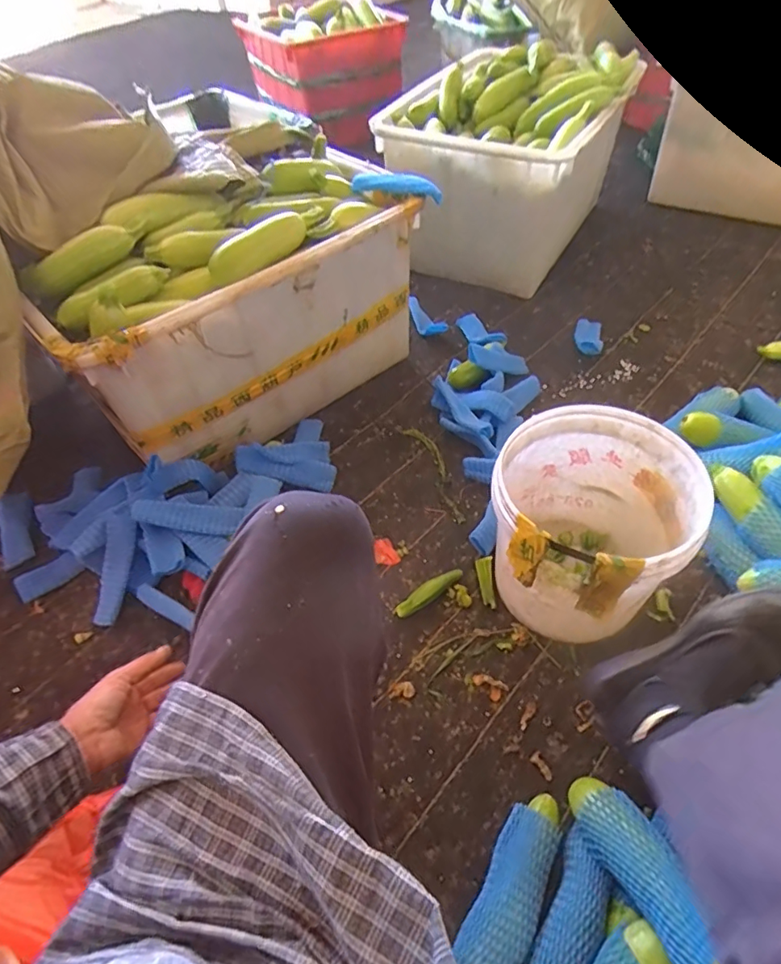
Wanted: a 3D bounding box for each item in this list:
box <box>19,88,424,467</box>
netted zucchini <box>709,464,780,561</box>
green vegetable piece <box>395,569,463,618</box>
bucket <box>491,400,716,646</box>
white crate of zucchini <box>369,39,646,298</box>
[{"bbox_3d":[-0.296,-0.335,1.015,0.612,0.405,0.338,-35,56,-22],"label":"box"},{"bbox_3d":[0.537,0.044,0.792,0.050,0.049,0.182,-13,51,-5],"label":"netted zucchini"},{"bbox_3d":[0.062,0.173,0.838,0.123,0.027,0.028,-33,56,-20],"label":"green vegetable piece"},{"bbox_3d":[0.270,0.076,0.760,0.244,0.256,0.262,-2,51,3],"label":"bucket"},{"bbox_3d":[0.302,-0.816,1.398,0.457,0.377,0.574,26,58,24],"label":"white crate of zucchini"}]

